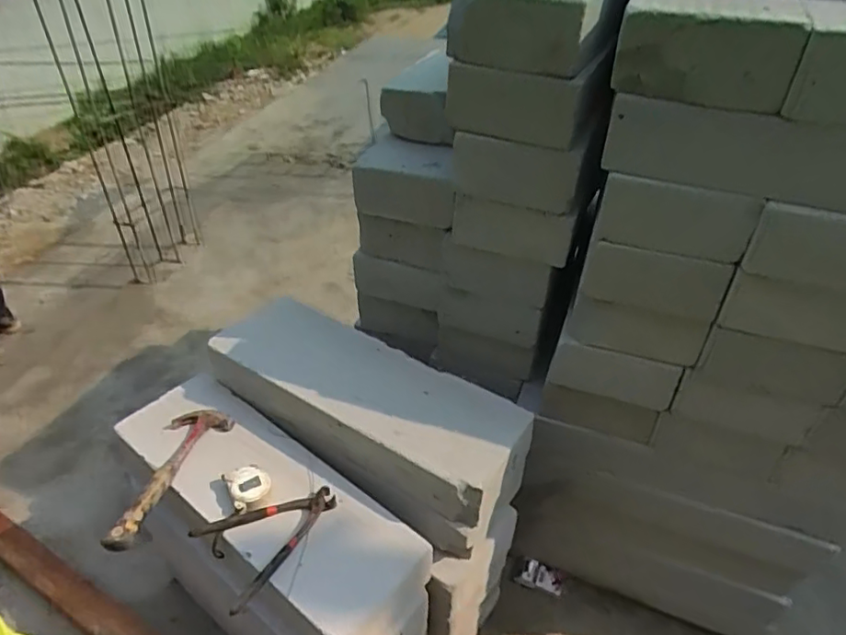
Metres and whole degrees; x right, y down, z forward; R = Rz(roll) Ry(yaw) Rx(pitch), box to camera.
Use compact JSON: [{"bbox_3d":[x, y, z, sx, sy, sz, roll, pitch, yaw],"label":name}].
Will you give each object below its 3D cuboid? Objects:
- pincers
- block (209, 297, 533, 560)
[{"bbox_3d":[-0.236,0.321,0.911,0.205,0.022,0.151,-28,47,-32],"label":"pincers"},{"bbox_3d":[-0.117,0.163,1.081,0.605,0.166,0.221,28,46,30],"label":"block"}]

